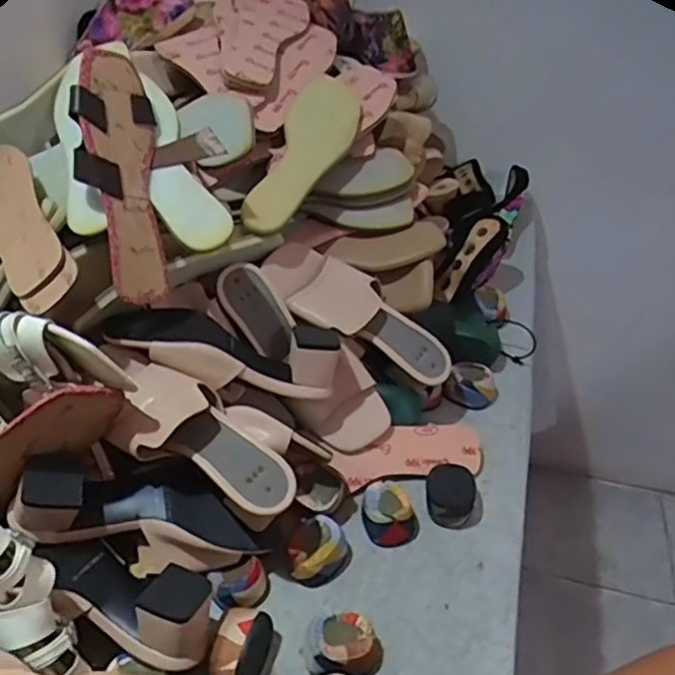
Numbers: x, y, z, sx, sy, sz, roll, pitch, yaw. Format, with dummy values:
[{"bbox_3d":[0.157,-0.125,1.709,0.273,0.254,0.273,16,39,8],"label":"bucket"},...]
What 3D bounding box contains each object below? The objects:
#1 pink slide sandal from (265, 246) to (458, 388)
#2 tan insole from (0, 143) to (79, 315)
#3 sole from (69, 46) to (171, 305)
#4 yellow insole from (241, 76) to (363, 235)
[{"bbox_3d":[0.028,-0.028,0.715,0.236,0.043,0.074,33,42,-6],"label":"pink slide sandal"},{"bbox_3d":[-0.310,-0.104,0.600,0.083,0.015,0.233,-41,55,5],"label":"tan insole"},{"bbox_3d":[-0.199,-0.149,0.578,0.020,0.228,0.081,-7,-3,34],"label":"sole"},{"bbox_3d":[-0.038,-0.212,0.736,0.079,0.028,0.235,26,68,-3],"label":"yellow insole"}]

